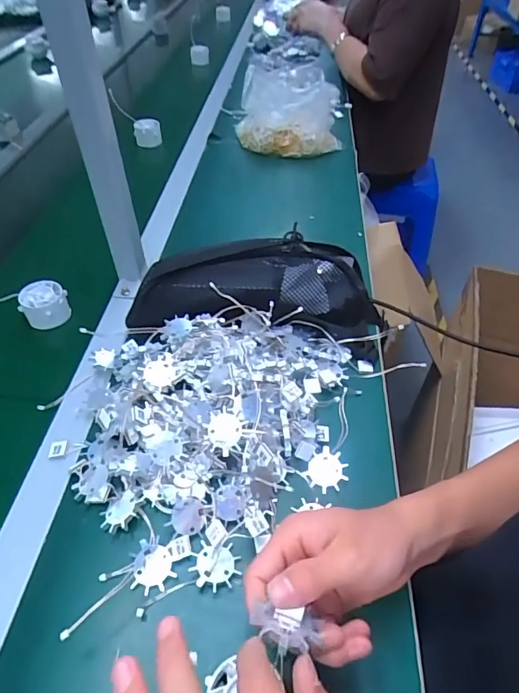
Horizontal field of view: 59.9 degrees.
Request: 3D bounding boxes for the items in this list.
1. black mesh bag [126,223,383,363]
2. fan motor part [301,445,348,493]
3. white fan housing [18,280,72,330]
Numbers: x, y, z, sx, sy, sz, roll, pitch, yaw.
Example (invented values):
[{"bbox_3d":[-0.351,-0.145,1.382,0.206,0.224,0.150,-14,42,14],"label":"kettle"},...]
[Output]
[{"bbox_3d":[0.004,-0.071,0.538,0.283,0.079,0.148,3,47,3],"label":"black mesh bag"},{"bbox_3d":[0.062,0.114,0.415,0.035,0.004,0.039,41,69,18],"label":"fan motor part"},{"bbox_3d":[-0.262,-0.052,0.550,0.052,0.040,0.046,-18,49,-16],"label":"white fan housing"}]

